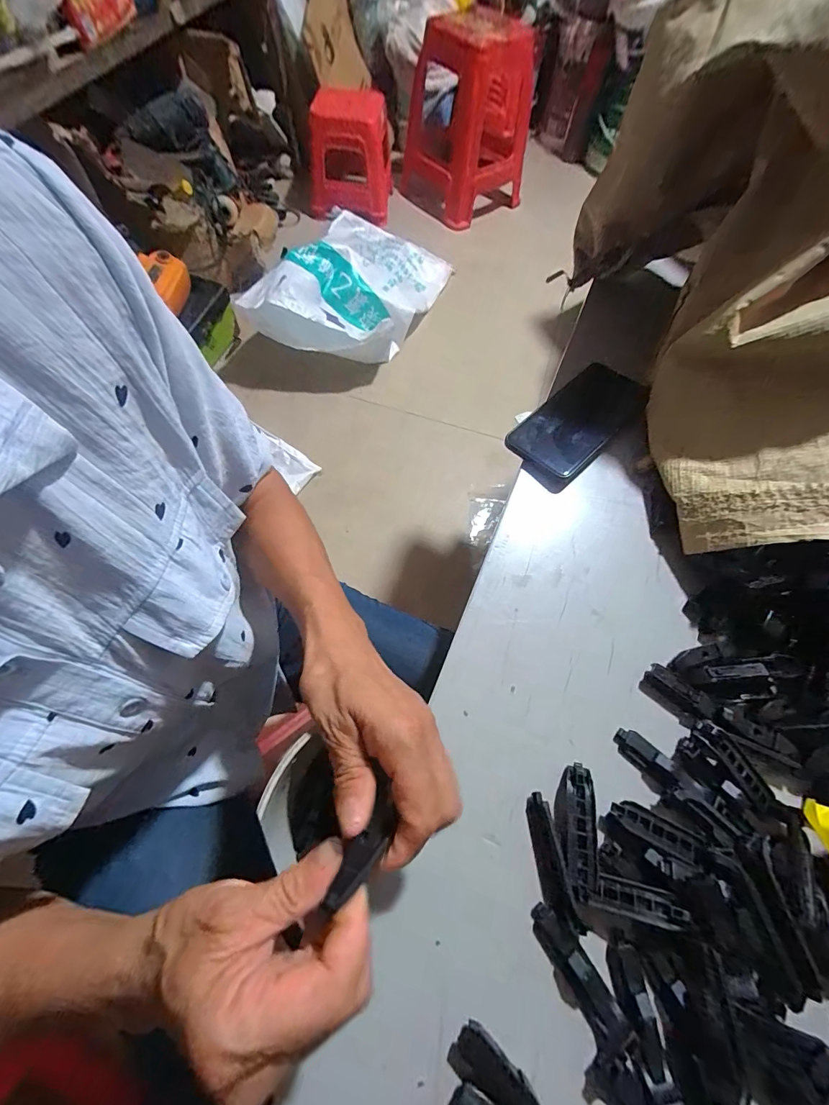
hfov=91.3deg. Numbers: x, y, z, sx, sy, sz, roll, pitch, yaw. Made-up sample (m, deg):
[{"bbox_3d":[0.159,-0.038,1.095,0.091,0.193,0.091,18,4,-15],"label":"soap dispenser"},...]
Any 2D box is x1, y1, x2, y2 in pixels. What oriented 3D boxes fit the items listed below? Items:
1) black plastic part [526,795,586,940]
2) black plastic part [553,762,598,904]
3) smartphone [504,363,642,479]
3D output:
[{"bbox_3d":[0.089,0.200,0.264,0.016,0.014,0.073,-9,66,-7],"label":"black plastic part"},{"bbox_3d":[0.109,0.185,0.273,0.026,0.013,0.074,8,65,1],"label":"black plastic part"},{"bbox_3d":[0.166,-0.135,0.420,0.075,0.015,0.138,41,76,18],"label":"smartphone"}]

